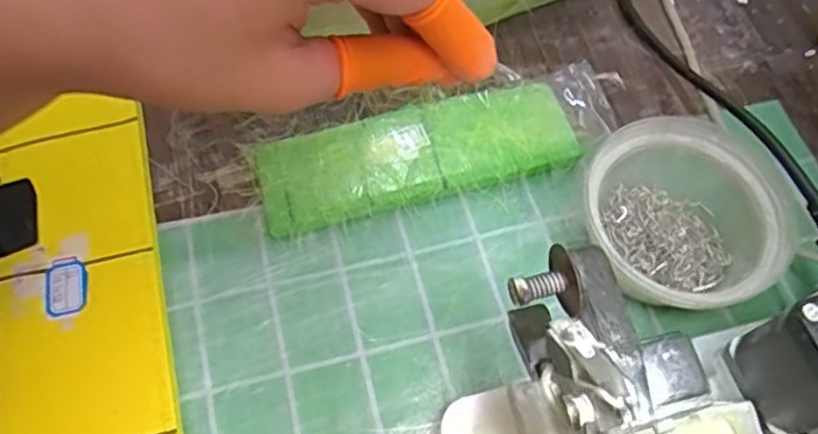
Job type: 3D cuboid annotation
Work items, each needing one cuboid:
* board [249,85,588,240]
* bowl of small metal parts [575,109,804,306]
[{"bbox_3d":[0.005,-0.035,0.372,0.179,0.014,0.058,-14,66,-10],"label":"board"},{"bbox_3d":[0.137,0.000,0.338,0.097,0.051,0.089,1,64,-3],"label":"bowl of small metal parts"}]

